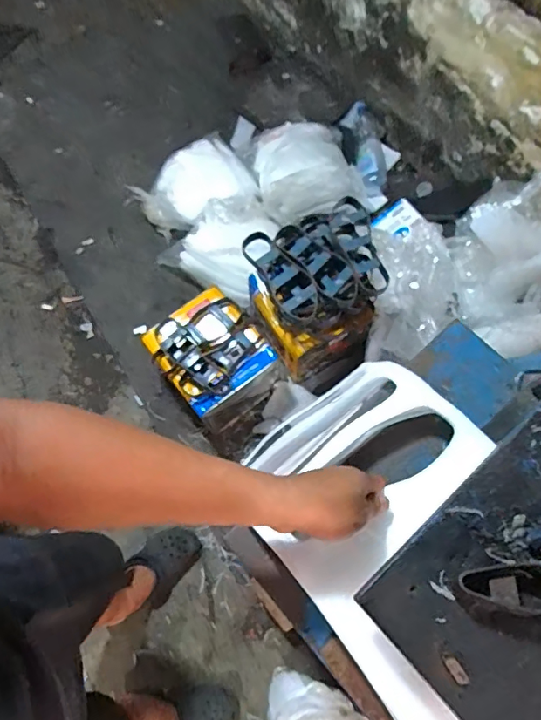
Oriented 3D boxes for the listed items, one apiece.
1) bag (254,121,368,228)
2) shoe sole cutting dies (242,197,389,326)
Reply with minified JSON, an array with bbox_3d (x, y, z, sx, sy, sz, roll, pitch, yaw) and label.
[{"bbox_3d":[0.117,-0.599,1.515,0.319,0.164,0.286,-8,69,-4],"label":"bag"},{"bbox_3d":[0.107,-0.204,1.089,0.281,0.087,0.252,-17,70,-7],"label":"shoe sole cutting dies"}]

